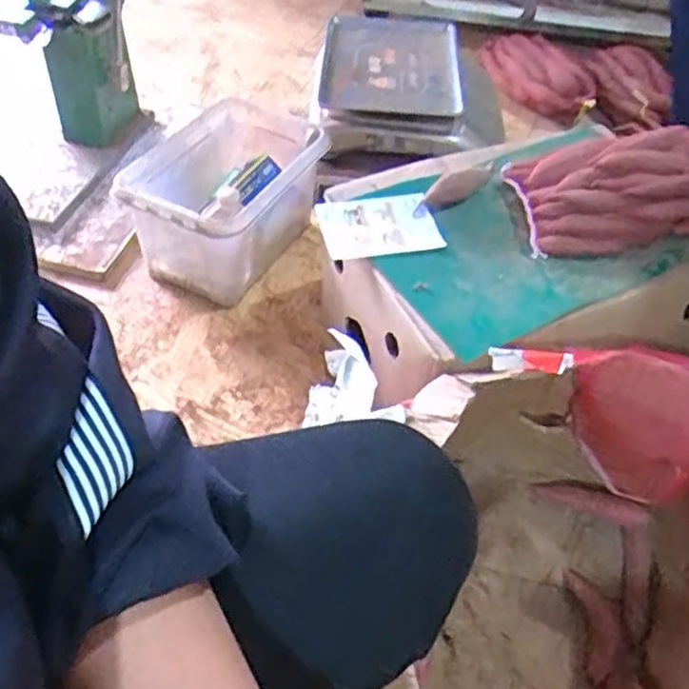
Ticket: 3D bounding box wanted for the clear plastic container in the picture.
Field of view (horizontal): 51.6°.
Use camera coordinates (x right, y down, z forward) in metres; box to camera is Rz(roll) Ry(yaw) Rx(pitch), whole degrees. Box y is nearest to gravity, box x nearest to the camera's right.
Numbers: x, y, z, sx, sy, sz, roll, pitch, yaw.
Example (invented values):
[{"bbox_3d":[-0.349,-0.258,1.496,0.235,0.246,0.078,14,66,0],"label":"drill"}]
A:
[{"bbox_3d":[-0.186,-0.210,1.063,0.221,0.183,0.287,25,49,17],"label":"clear plastic container"}]

